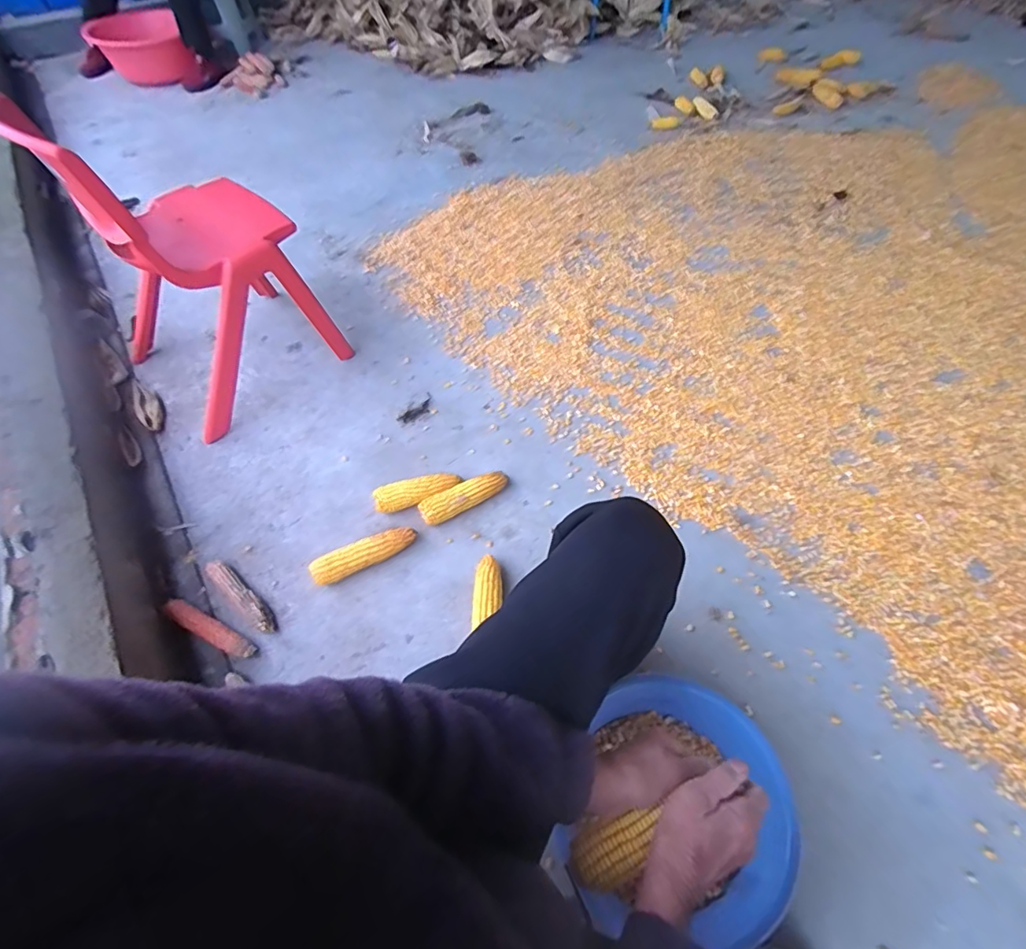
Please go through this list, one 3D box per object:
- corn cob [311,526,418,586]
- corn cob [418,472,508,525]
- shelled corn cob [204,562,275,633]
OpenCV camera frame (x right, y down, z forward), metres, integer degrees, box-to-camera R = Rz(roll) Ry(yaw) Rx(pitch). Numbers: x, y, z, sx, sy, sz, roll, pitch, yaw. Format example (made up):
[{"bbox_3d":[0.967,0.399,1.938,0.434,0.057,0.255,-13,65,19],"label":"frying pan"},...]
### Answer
[{"bbox_3d":[-0.280,0.155,0.996,0.199,0.052,0.051,-23,56,-16],"label":"corn cob"},{"bbox_3d":[-0.097,0.050,1.079,0.195,0.058,0.056,-24,58,-15],"label":"corn cob"},{"bbox_3d":[-0.499,0.222,0.957,0.177,0.032,0.036,32,59,23],"label":"shelled corn cob"}]

